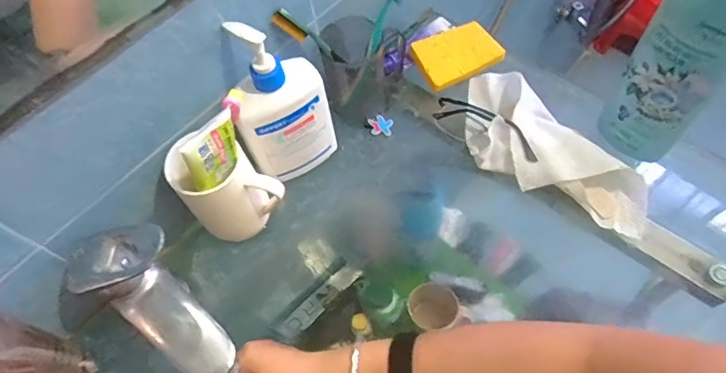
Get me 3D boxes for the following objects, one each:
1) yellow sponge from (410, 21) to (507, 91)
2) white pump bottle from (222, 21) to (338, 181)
[{"bbox_3d":[0.120,-0.170,0.610,0.107,0.011,0.072,-24,72,-10],"label":"yellow sponge"},{"bbox_3d":[-0.082,-0.077,0.481,0.093,0.189,0.054,-31,63,-11],"label":"white pump bottle"}]

